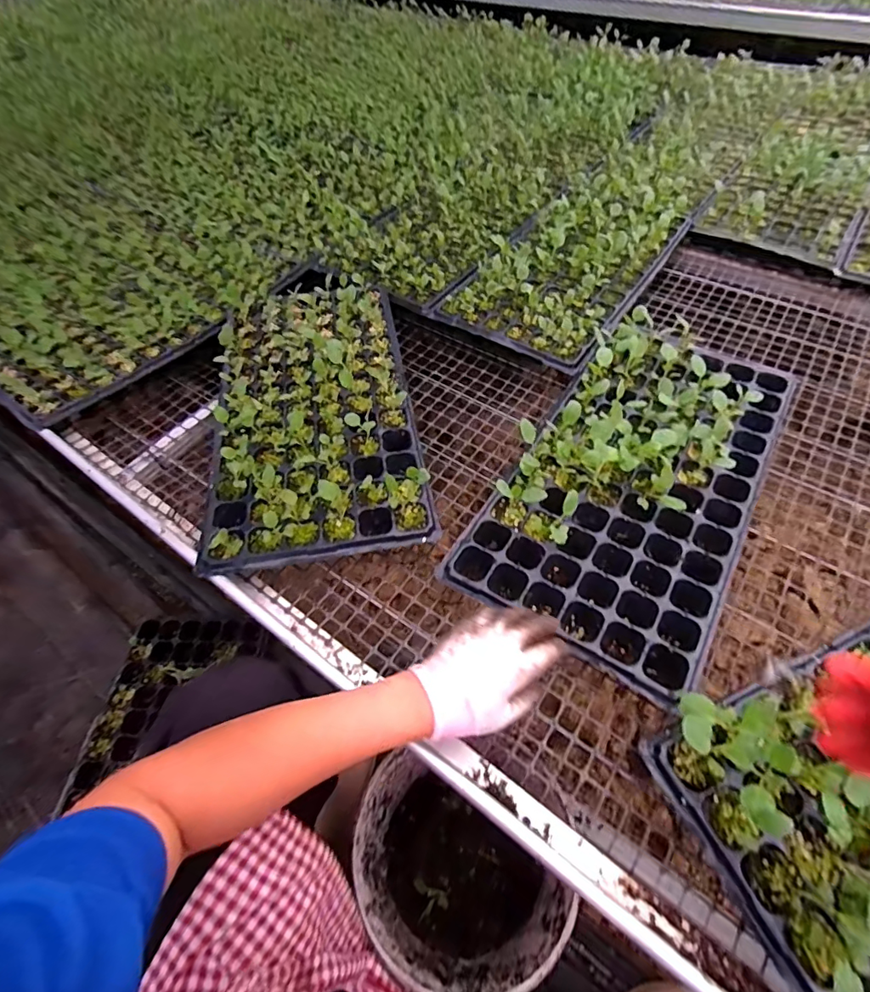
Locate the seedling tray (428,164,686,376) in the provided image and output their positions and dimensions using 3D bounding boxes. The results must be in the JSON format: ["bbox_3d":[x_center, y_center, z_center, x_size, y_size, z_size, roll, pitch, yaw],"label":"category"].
[{"bbox_3d":[0.276,-0.475,0.912,0.274,0.050,0.599,29,64,21],"label":"seedling tray"}]

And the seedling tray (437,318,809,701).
[{"bbox_3d":[0.263,-0.036,0.622,0.279,0.081,0.520,27,63,20],"label":"seedling tray"}]

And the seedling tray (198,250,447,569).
[{"bbox_3d":[-0.183,-0.163,0.729,0.275,0.068,0.582,-11,57,-2],"label":"seedling tray"}]

